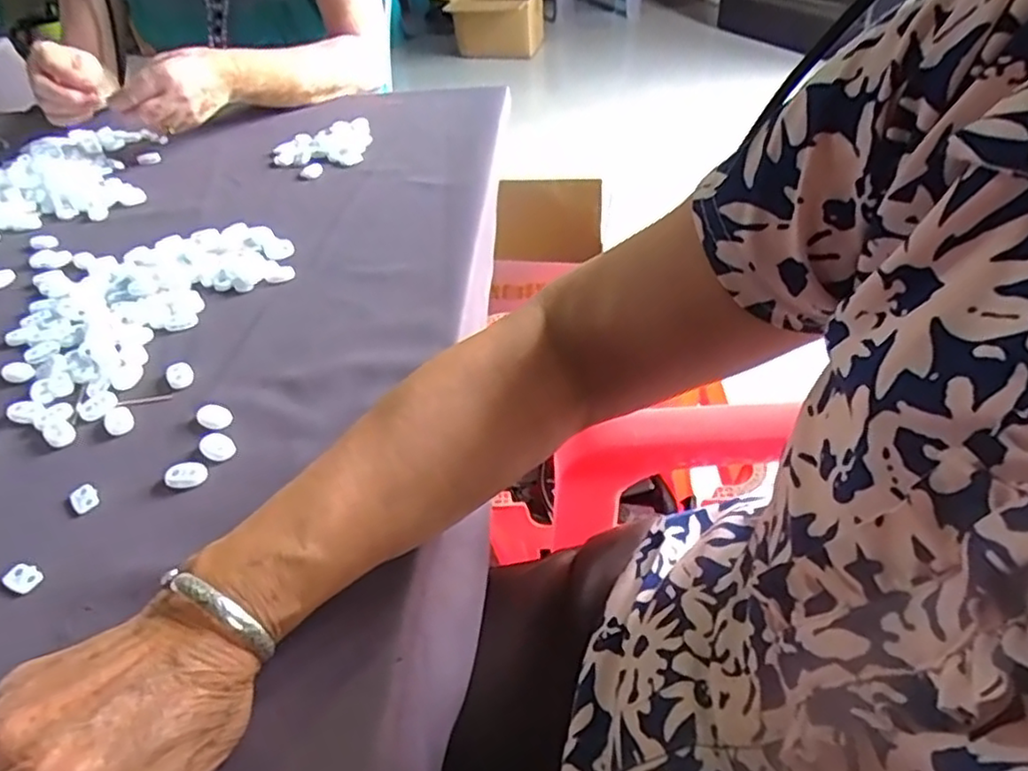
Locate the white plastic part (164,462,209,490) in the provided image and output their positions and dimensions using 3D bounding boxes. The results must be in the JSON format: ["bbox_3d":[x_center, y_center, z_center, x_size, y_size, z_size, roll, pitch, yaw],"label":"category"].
[{"bbox_3d":[-0.186,0.051,0.383,0.022,0.010,0.014,3,43,8],"label":"white plastic part"}]

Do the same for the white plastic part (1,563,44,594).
[{"bbox_3d":[-0.250,0.098,0.342,0.019,0.004,0.013,18,47,22],"label":"white plastic part"}]

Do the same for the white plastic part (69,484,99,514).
[{"bbox_3d":[-0.241,0.064,0.378,0.014,0.005,0.018,-35,51,-29],"label":"white plastic part"}]

